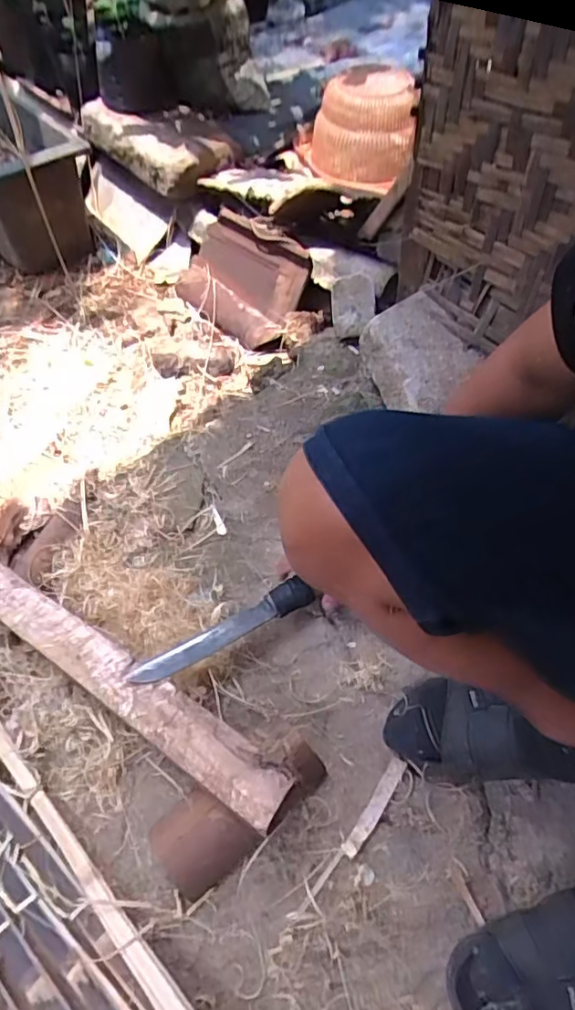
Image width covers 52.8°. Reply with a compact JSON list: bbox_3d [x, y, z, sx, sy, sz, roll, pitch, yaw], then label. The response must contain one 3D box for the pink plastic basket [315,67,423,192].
[{"bbox_3d":[0.147,-0.740,1.145,0.185,0.168,0.147,-4,53,1],"label":"pink plastic basket"}]

